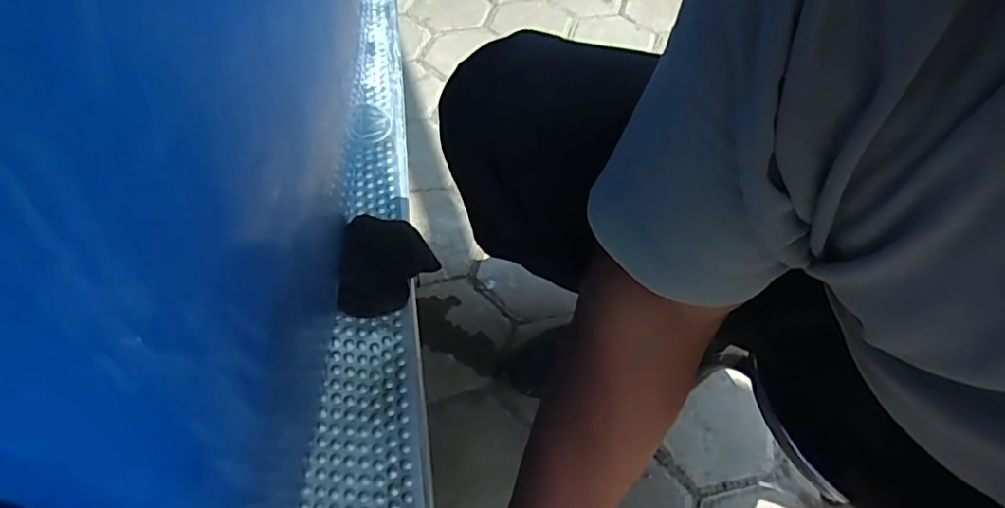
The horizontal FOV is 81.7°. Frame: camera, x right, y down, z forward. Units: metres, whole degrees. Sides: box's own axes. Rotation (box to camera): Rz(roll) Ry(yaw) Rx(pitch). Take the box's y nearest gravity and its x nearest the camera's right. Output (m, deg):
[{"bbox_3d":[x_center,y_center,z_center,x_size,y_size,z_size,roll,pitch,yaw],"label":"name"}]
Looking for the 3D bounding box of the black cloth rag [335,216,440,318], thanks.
[{"bbox_3d":[-0.147,0.009,0.740,0.118,0.043,0.125,-6,55,-6],"label":"black cloth rag"}]

